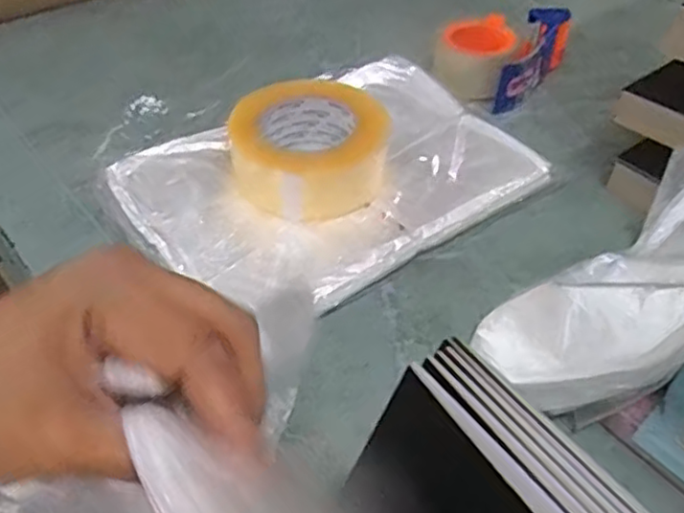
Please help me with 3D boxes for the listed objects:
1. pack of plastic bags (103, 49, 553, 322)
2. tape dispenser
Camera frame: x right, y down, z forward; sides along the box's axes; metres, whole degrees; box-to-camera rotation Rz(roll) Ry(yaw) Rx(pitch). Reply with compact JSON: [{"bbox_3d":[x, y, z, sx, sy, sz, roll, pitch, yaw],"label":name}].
[{"bbox_3d":[-0.007,-0.069,0.578,0.330,0.035,0.221,-28,52,-26],"label":"pack of plastic bags"},{"bbox_3d":[0.170,-0.229,0.717,0.111,0.057,0.152,29,53,23],"label":"tape dispenser"}]

